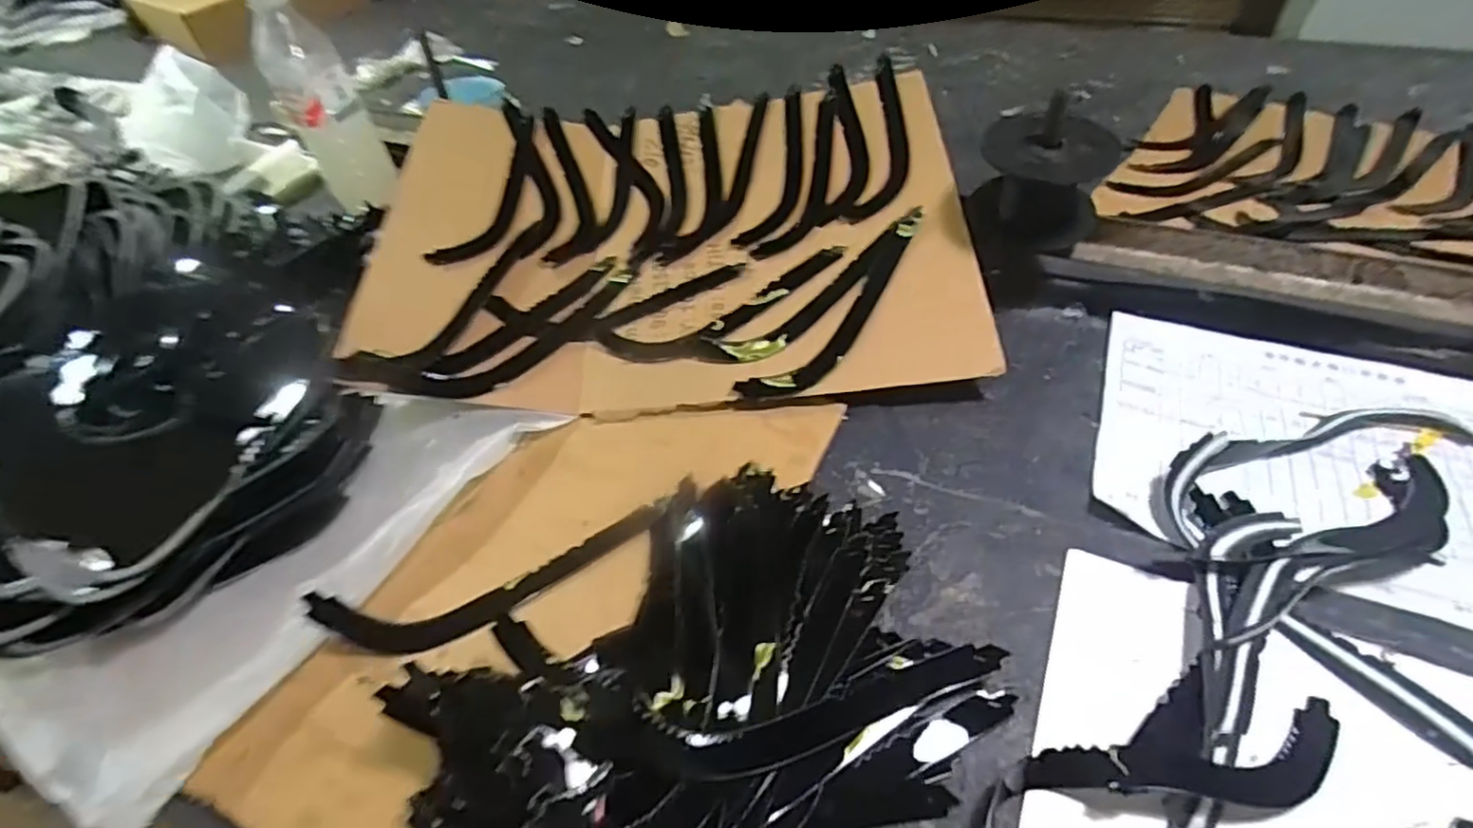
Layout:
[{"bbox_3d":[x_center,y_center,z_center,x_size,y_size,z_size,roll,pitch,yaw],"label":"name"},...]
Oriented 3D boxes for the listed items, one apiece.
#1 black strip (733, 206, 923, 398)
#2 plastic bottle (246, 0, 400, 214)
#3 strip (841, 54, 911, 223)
[{"bbox_3d":[0.084,-0.081,0.508,0.047,0.008,0.206,33,74,26],"label":"black strip"},{"bbox_3d":[-0.418,-0.316,0.668,0.073,0.204,0.059,-29,27,-19],"label":"plastic bottle"},{"bbox_3d":[0.136,-0.251,0.598,0.046,0.008,0.216,10,61,10],"label":"strip"}]

